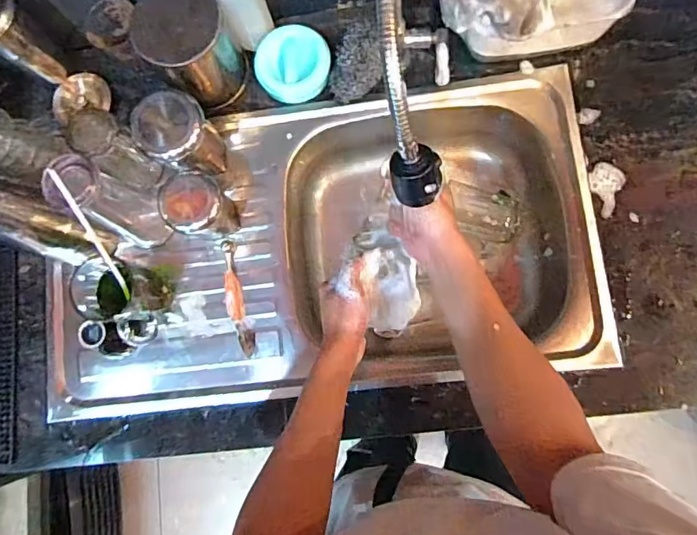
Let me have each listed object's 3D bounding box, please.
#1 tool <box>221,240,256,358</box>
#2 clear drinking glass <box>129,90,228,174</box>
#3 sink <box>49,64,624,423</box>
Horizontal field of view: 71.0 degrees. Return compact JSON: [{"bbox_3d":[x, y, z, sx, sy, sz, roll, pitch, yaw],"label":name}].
[{"bbox_3d":[-0.150,0.040,0.649,0.023,0.022,0.155,-15,82,3],"label":"tool"},{"bbox_3d":[-0.211,-0.165,0.630,0.075,0.125,0.082,-1,83,5],"label":"clear drinking glass"},{"bbox_3d":[-0.042,-0.026,0.716,0.736,0.146,0.396,-8,83,4],"label":"sink"}]

